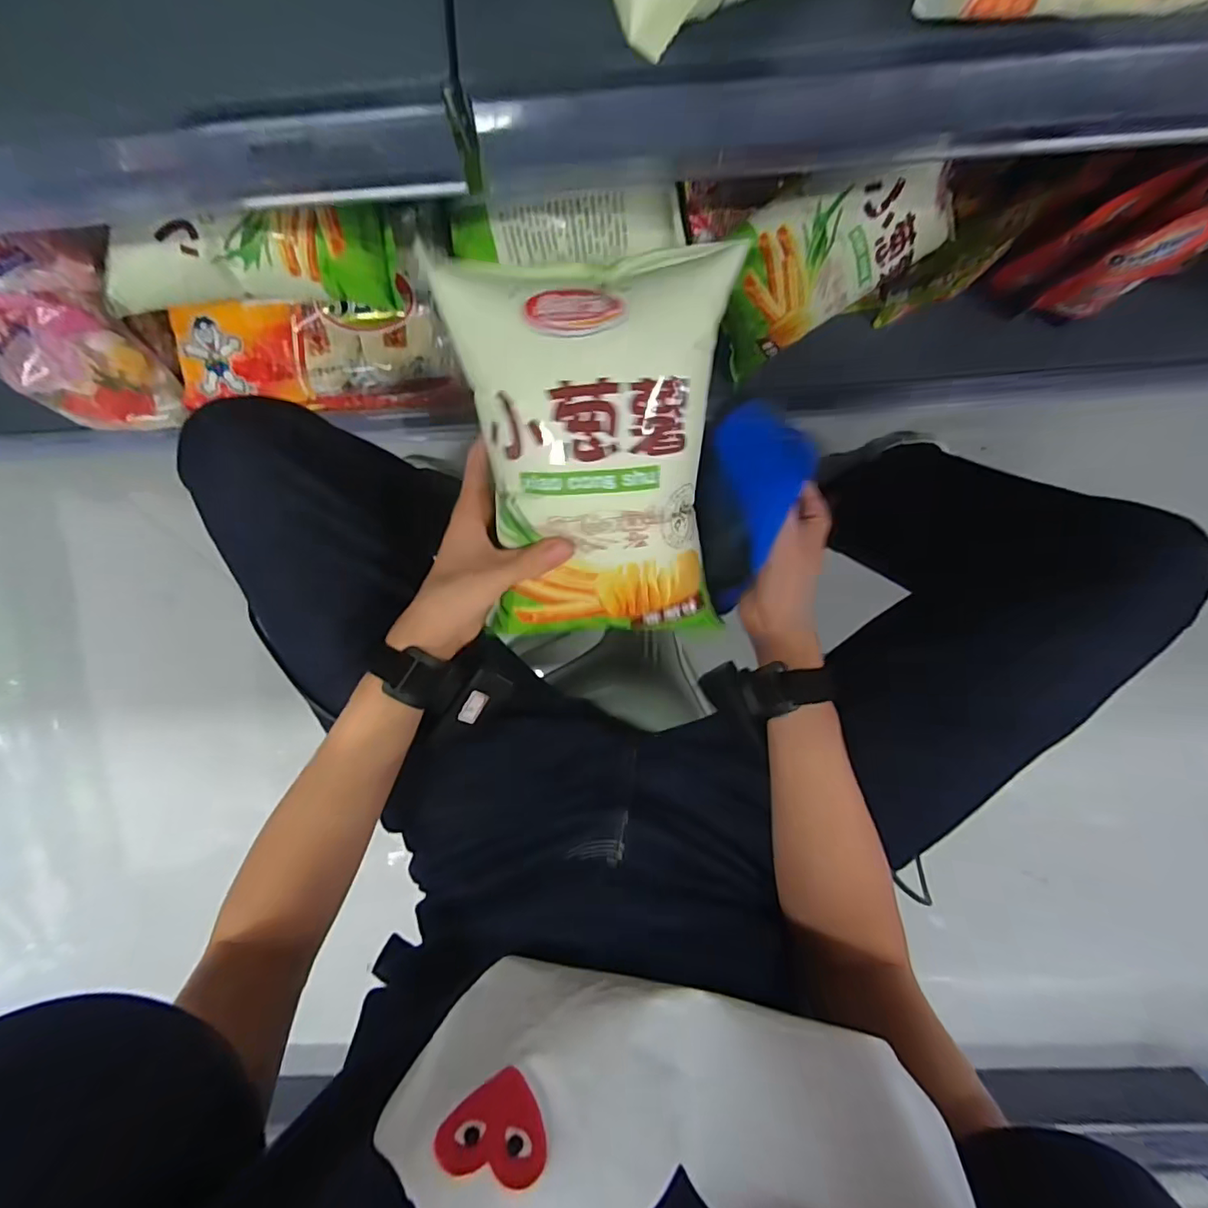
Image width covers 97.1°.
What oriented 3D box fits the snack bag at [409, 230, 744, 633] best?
[{"bbox_3d":[-0.002,-0.082,0.327,0.154,0.068,0.218,-8,117,-7],"label":"snack bag"}]

